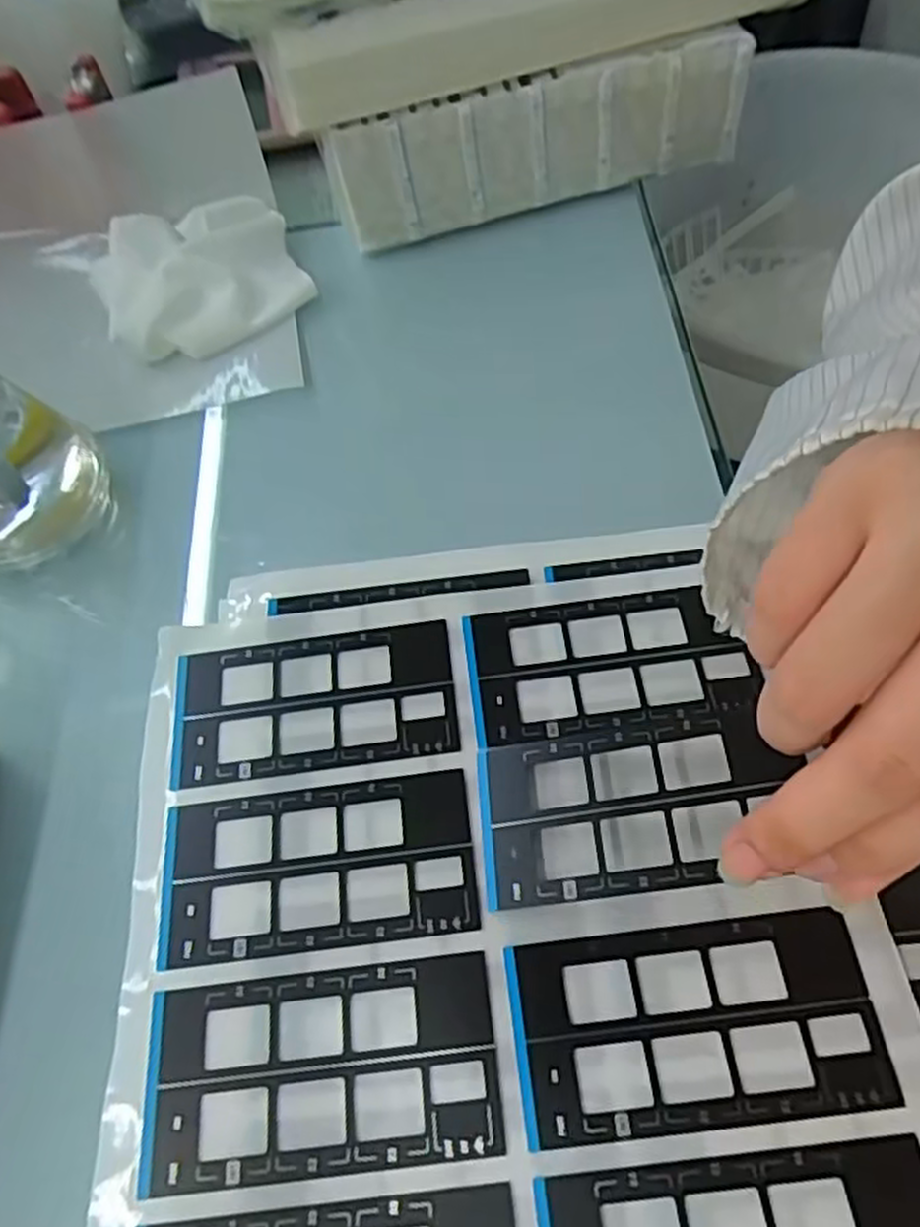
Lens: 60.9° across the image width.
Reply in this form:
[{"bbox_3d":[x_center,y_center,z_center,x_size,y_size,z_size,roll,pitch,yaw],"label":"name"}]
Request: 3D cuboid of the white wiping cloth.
[{"bbox_3d":[-0.141,-0.182,0.425,0.106,0.031,0.092,-20,61,-7],"label":"white wiping cloth"}]

